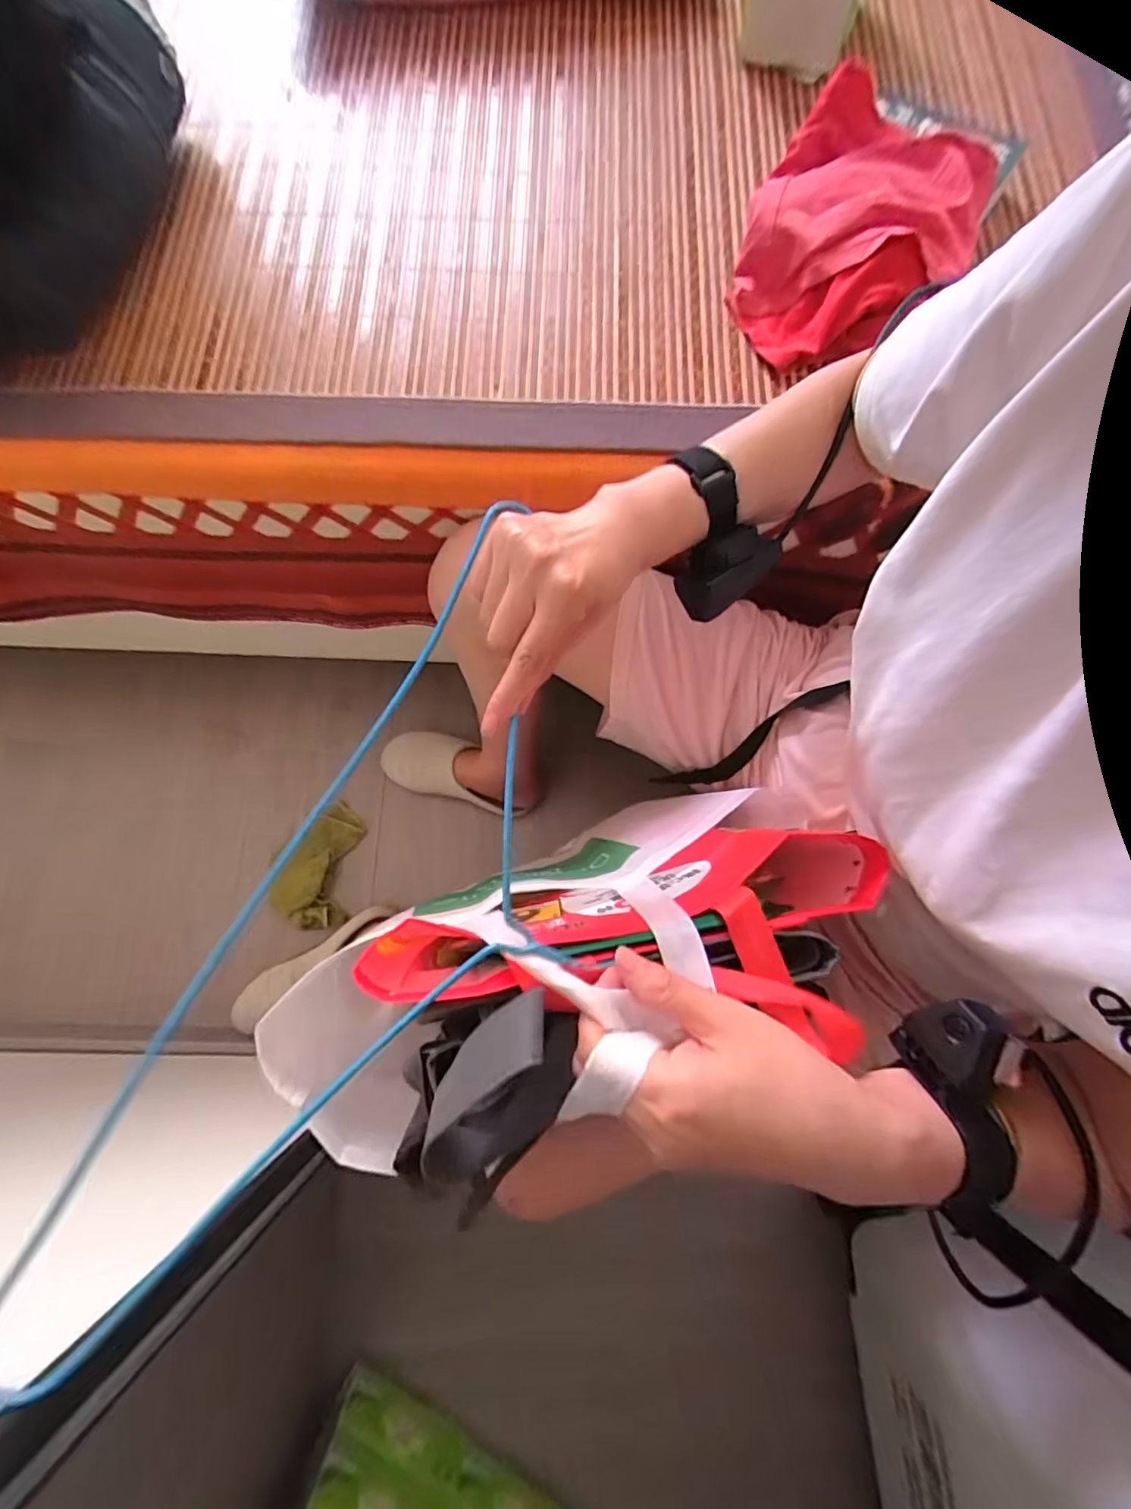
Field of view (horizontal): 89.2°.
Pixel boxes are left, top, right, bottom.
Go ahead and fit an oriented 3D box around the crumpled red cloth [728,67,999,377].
[{"bbox_3d":[0.222,-0.400,0.441,0.154,0.068,0.193,24,77,4],"label":"crumpled red cloth"}]

